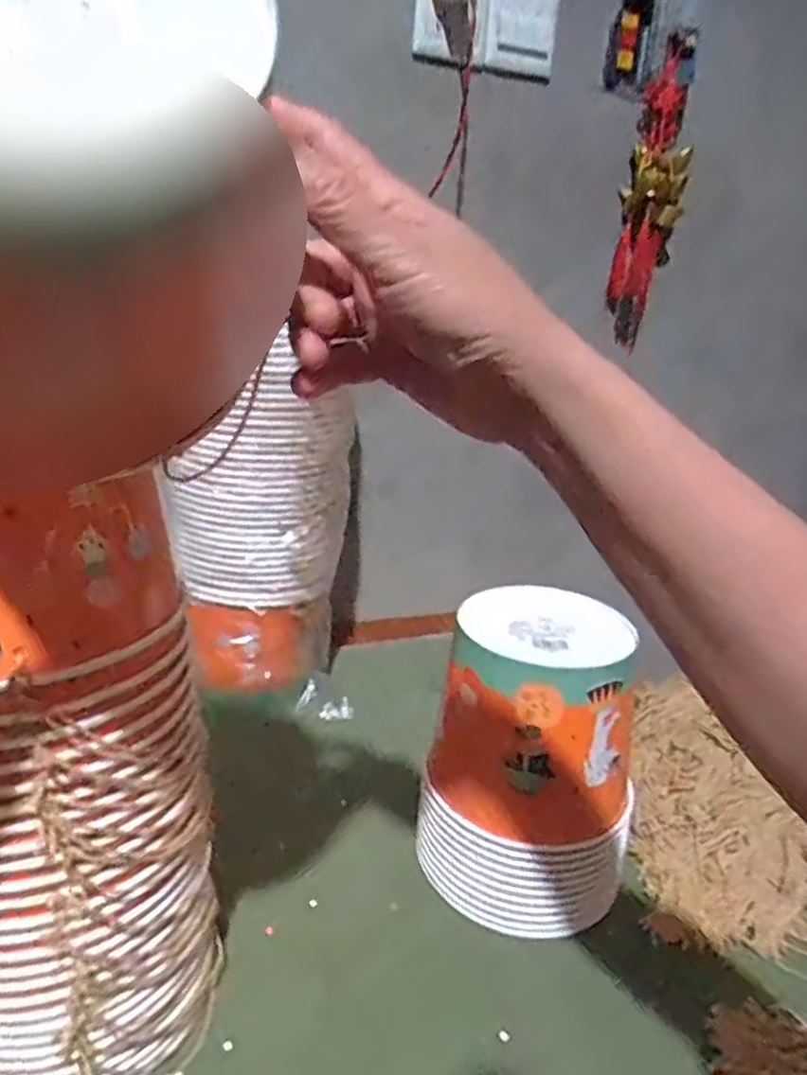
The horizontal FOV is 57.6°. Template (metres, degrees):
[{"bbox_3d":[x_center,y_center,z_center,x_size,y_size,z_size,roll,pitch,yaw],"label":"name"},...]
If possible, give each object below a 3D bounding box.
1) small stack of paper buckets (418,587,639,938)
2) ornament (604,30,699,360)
[{"bbox_3d":[0.099,0.170,0.558,0.152,0.207,0.137,6,21,6],"label":"small stack of paper buckets"},{"bbox_3d":[0.324,-0.443,0.959,0.074,0.356,0.087,11,20,15],"label":"ornament"}]

